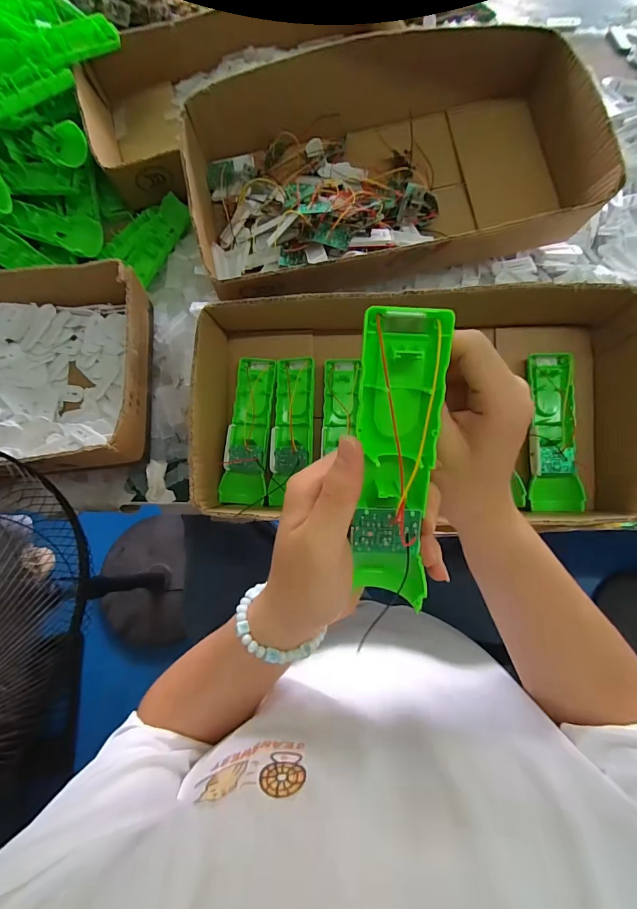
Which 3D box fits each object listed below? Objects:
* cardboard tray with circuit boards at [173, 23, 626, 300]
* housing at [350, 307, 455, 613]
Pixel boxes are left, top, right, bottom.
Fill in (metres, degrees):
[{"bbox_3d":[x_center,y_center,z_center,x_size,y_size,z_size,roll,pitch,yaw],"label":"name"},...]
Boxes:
[{"bbox_3d":[0.072,-0.307,0.435,0.420,0.079,0.252,-15,73,-3],"label":"cardboard tray with circuit boards"},{"bbox_3d":[0.040,0.009,0.204,0.040,0.038,0.158,2,106,2],"label":"housing"}]

